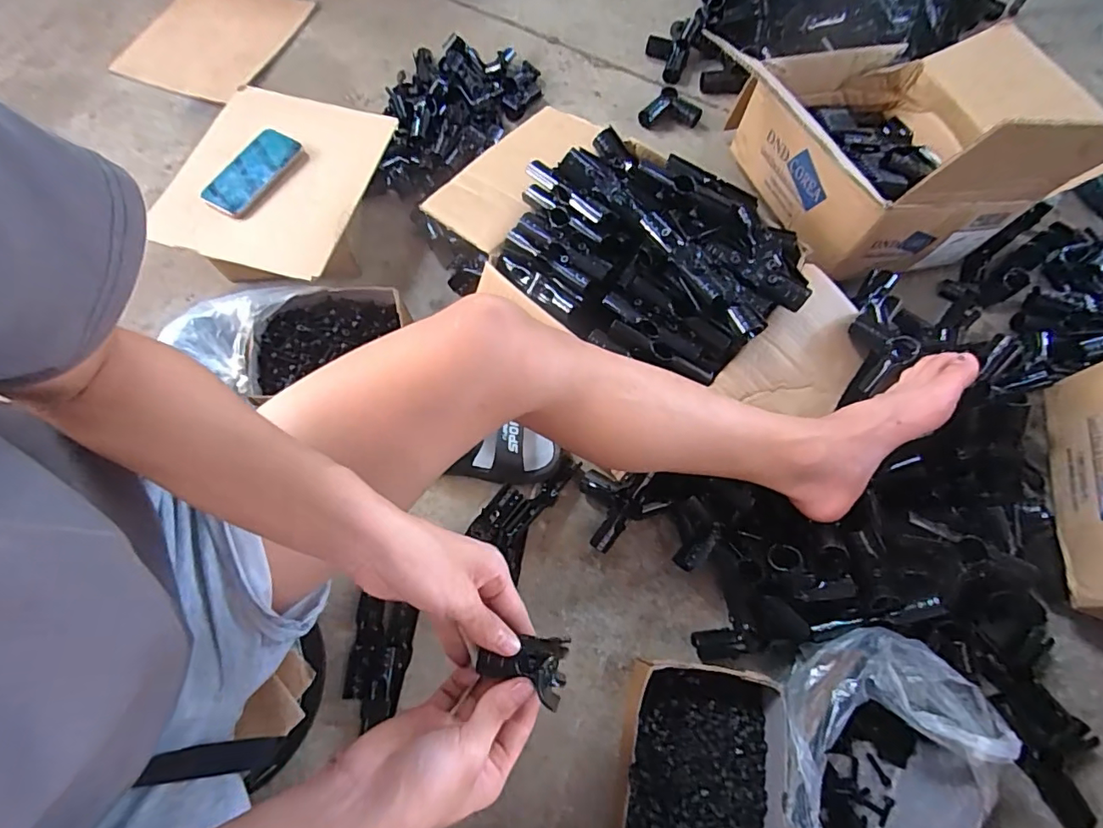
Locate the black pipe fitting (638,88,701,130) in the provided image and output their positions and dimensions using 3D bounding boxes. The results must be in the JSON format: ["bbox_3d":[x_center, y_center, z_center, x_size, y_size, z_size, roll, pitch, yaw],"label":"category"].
[{"bbox_3d":[0.213,-0.534,0.924,0.083,0.026,0.079,40,74,13],"label":"black pipe fitting"}]

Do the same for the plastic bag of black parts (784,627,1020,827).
[{"bbox_3d":[0.323,0.351,0.536,0.188,0.134,0.219,38,73,13],"label":"plastic bag of black parts"}]

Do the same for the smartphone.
[{"bbox_3d":[-0.429,-0.346,0.750,0.080,0.008,0.145,37,78,4],"label":"smartphone"}]

